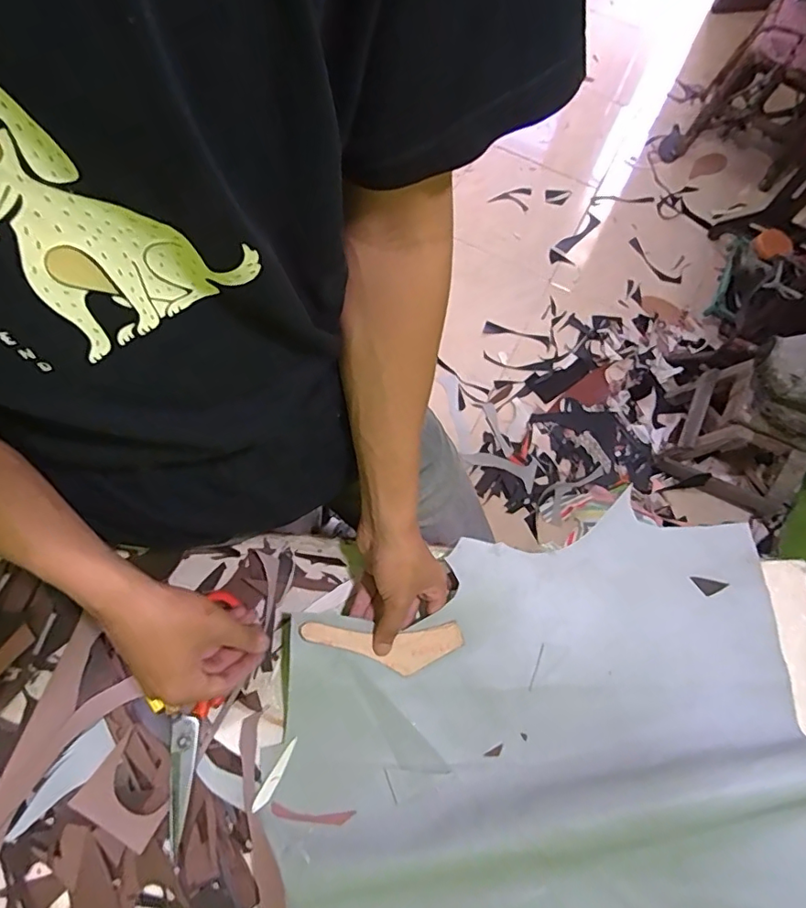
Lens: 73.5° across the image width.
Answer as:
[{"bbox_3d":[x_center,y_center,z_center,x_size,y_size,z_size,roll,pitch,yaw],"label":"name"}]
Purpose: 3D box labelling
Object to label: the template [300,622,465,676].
[{"bbox_3d":[-0.019,0.184,0.508,0.149,0.009,0.047,4,91,-13],"label":"template"}]

